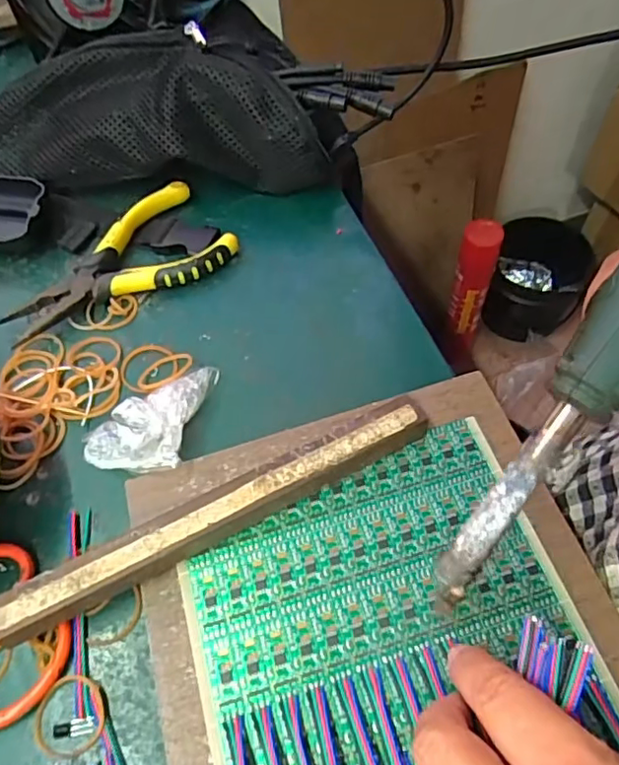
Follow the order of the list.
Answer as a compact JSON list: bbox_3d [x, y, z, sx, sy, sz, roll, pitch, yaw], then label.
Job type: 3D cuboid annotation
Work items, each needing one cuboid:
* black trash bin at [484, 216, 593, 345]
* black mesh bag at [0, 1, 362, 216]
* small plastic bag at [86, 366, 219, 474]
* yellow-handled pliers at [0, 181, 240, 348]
[{"bbox_3d":[0.488,-0.206,1.250,0.190,0.190,0.216,11,60,10],"label":"black trash bin"},{"bbox_3d":[-0.108,-0.183,0.408,0.265,0.088,0.074,3,60,5],"label":"black mesh bag"},{"bbox_3d":[-0.085,0.017,0.315,0.050,0.028,0.067,9,60,9],"label":"small plastic bag"},{"bbox_3d":[-0.126,-0.073,0.382,0.148,0.018,0.073,-35,63,-16],"label":"yellow-handled pliers"}]

